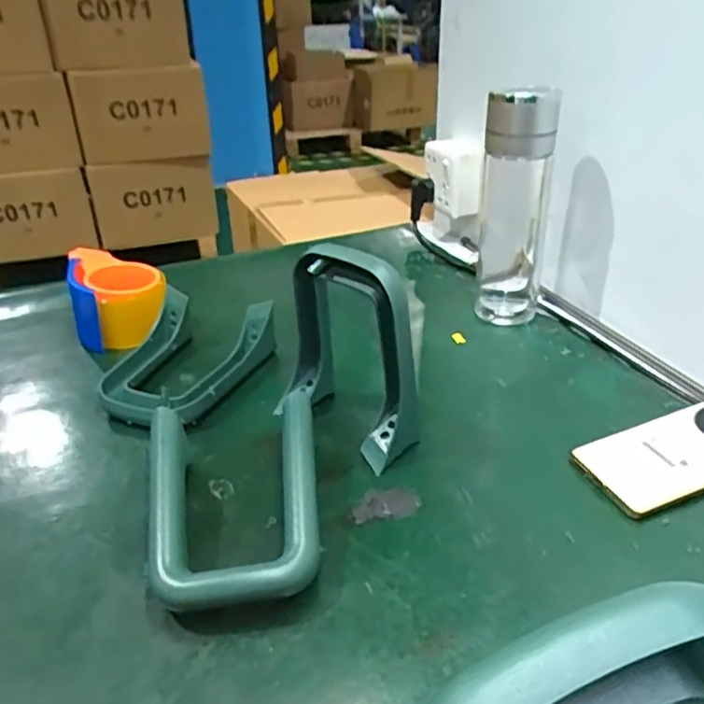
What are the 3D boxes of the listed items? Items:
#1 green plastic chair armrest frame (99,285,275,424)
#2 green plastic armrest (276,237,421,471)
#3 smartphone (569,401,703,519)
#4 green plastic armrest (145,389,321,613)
[{"bbox_3d":[-0.173,0.008,0.612,0.134,0.061,0.161,11,34,23],"label":"green plastic chair armrest frame"},{"bbox_3d":[-0.008,-0.002,0.511,0.129,0.162,0.061,24,41,37],"label":"green plastic armrest"},{"bbox_3d":[0.260,0.075,0.485,0.163,0.010,0.073,-16,38,-13],"label":"smartphone"},{"bbox_3d":[-0.086,0.104,0.437,0.122,0.057,0.163,-6,31,-3],"label":"green plastic armrest"}]

